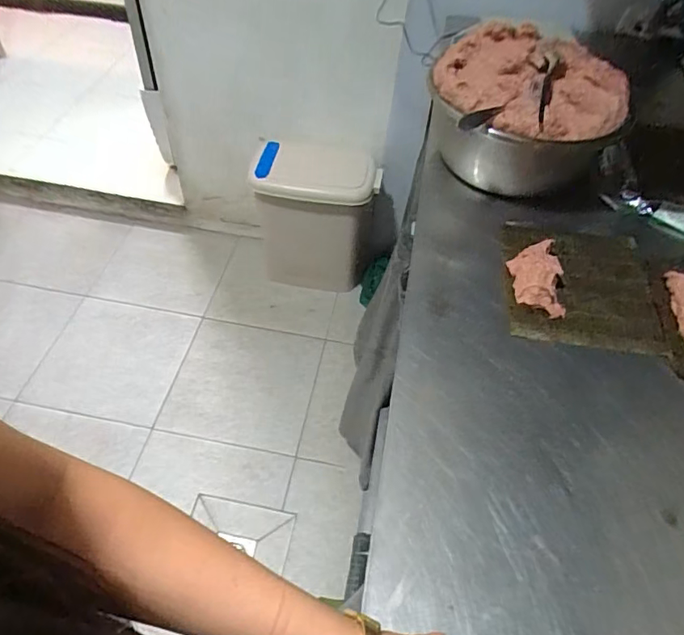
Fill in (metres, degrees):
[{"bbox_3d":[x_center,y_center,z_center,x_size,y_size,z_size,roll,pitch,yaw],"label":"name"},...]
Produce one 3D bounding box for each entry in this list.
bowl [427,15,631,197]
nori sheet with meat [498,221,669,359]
[{"bbox_3d":[0.260,-0.281,0.741,0.233,0.180,0.221,2,50,-2],"label":"bowl"},{"bbox_3d":[0.307,-0.052,0.662,0.185,0.030,0.205,9,50,4],"label":"nori sheet with meat"}]

